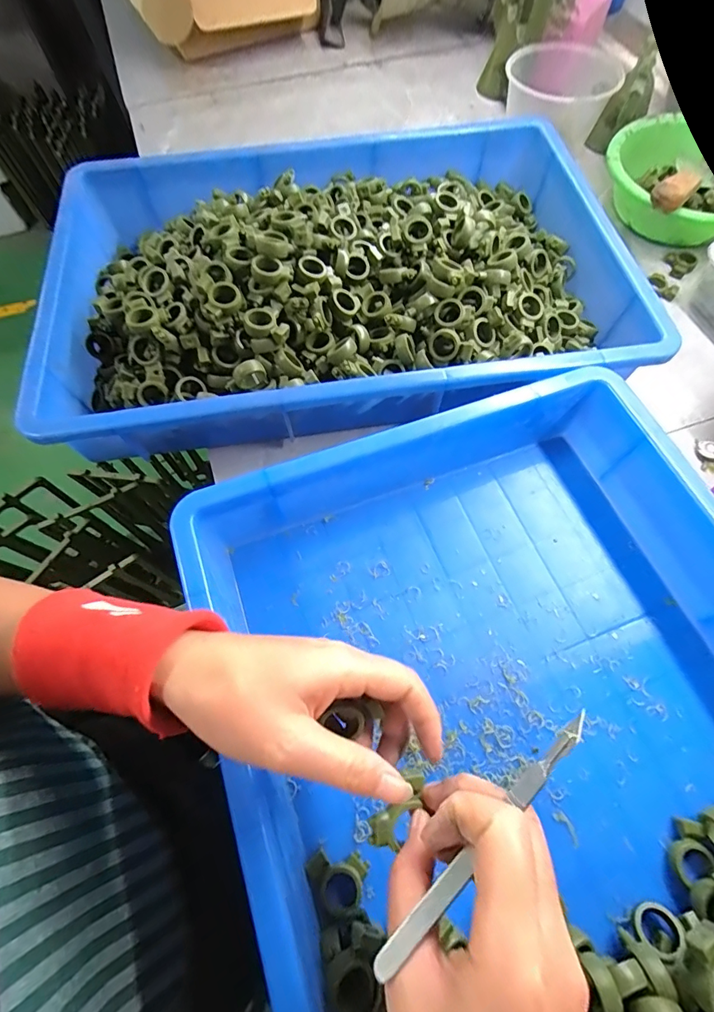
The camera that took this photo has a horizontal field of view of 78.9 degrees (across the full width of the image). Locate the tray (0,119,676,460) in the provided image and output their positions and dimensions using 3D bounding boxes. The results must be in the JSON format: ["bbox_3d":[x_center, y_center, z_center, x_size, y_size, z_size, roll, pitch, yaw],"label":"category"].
[{"bbox_3d":[-0.019,-0.247,0.441,0.550,0.083,0.368,-7,66,-2],"label":"tray"}]

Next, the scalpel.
[{"bbox_3d":[0.059,0.145,0.192,0.136,0.006,0.008,-39,71,-16],"label":"scalpel"}]

